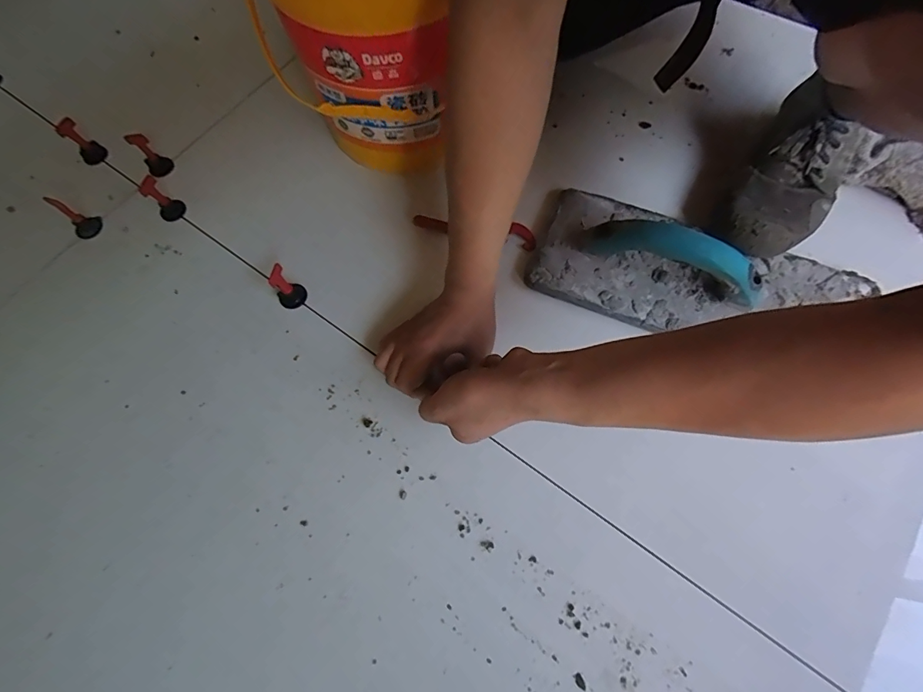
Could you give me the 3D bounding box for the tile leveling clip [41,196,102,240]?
[{"bbox_3d":[-0.471,-0.158,0.528,0.036,0.049,0.033,32,74,14],"label":"tile leveling clip"}]

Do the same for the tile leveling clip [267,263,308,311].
[{"bbox_3d":[-0.194,-0.065,0.478,0.026,0.058,0.029,41,76,16],"label":"tile leveling clip"}]

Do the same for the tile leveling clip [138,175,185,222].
[{"bbox_3d":[-0.369,-0.181,0.533,0.027,0.049,0.029,42,77,16],"label":"tile leveling clip"}]

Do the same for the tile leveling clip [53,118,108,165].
[{"bbox_3d":[-0.509,-0.272,0.580,0.027,0.055,0.030,28,72,34],"label":"tile leveling clip"}]

